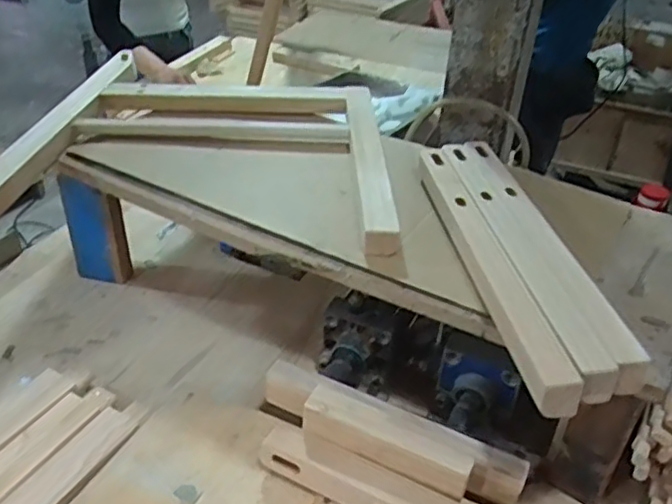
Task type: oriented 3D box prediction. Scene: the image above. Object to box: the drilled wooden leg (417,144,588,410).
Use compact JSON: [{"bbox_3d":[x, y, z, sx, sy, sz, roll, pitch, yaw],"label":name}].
[{"bbox_3d":[0.155,0.001,0.695,0.044,0.033,0.415,-4,36,-9],"label":"drilled wooden leg"}]

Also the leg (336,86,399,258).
[{"bbox_3d":[0.040,-0.131,0.869,0.046,0.046,0.392,-1,36,-5],"label":"leg"}]

